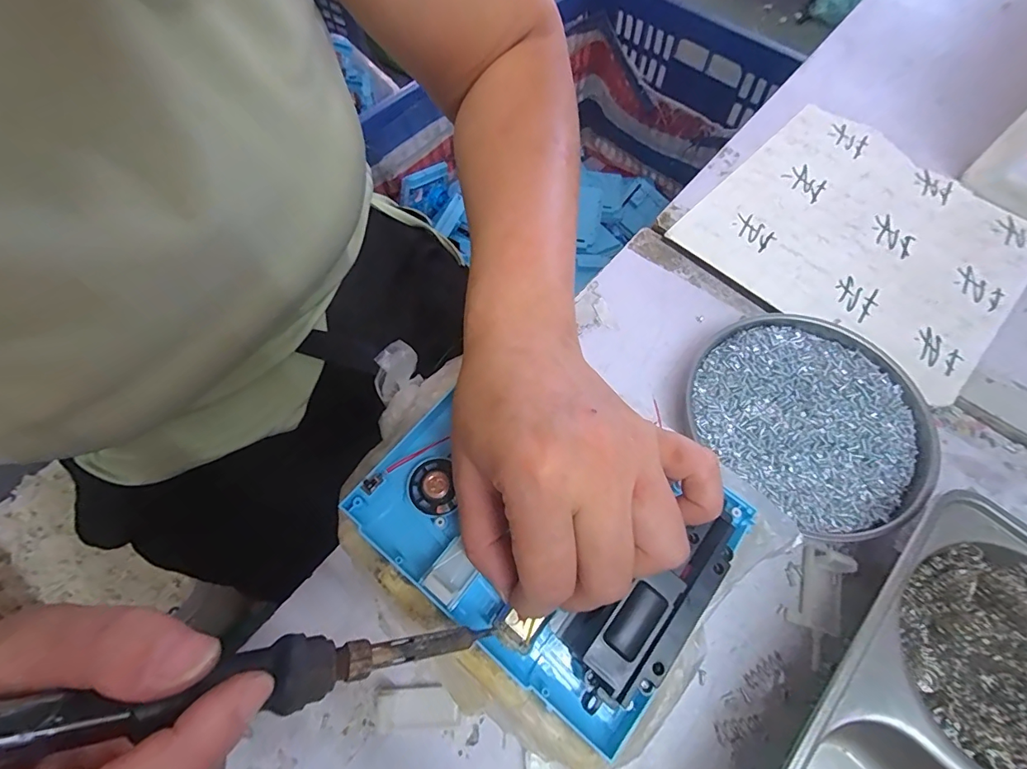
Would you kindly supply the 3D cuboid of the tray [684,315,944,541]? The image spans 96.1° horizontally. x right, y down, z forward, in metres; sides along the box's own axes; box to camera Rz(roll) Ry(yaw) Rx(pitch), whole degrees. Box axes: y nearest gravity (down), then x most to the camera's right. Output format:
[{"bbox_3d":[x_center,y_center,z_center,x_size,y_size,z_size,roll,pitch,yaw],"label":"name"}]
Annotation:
[{"bbox_3d":[0.176,0.020,0.281,0.121,0.020,0.135,-32,67,-14],"label":"tray"}]

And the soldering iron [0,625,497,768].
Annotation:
[{"bbox_3d":[-0.098,0.094,0.139,0.192,0.014,0.019,6,59,-32],"label":"soldering iron"}]

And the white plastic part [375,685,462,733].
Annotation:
[{"bbox_3d":[-0.047,0.159,0.228,0.038,0.008,0.017,-3,64,0],"label":"white plastic part"}]

